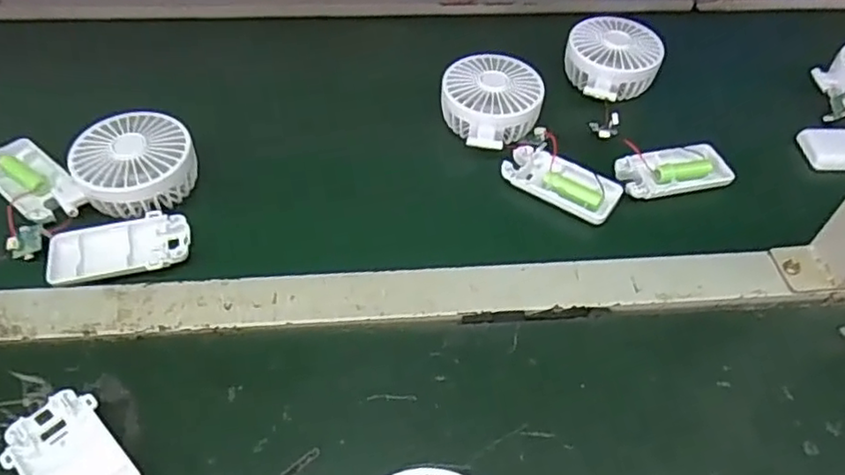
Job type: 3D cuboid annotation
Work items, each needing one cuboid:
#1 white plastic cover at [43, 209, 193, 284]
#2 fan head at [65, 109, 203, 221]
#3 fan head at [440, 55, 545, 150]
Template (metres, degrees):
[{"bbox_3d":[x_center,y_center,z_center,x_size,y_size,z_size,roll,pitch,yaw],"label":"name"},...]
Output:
[{"bbox_3d":[-0.221,0.008,0.463,0.095,0.012,0.051,-11,51,-12],"label":"white plastic cover"},{"bbox_3d":[-0.222,-0.057,0.495,0.086,0.036,0.082,-12,51,-13],"label":"fan head"},{"bbox_3d":[0.063,-0.122,0.562,0.086,0.033,0.092,2,50,-2],"label":"fan head"}]

